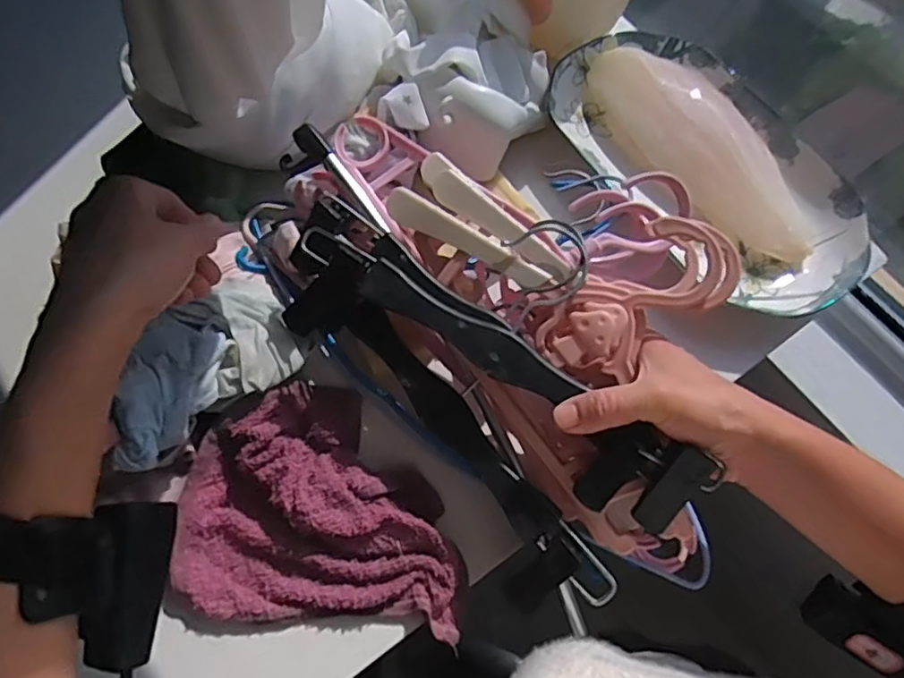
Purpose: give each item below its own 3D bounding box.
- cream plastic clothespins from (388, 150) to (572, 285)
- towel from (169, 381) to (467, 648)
[{"bbox_3d":[0.022,-0.076,0.407,0.121,0.018,0.056,32,69,11],"label":"cream plastic clothespins"},{"bbox_3d":[-0.083,0.103,0.410,0.177,0.030,0.149,3,67,-1],"label":"towel"}]

